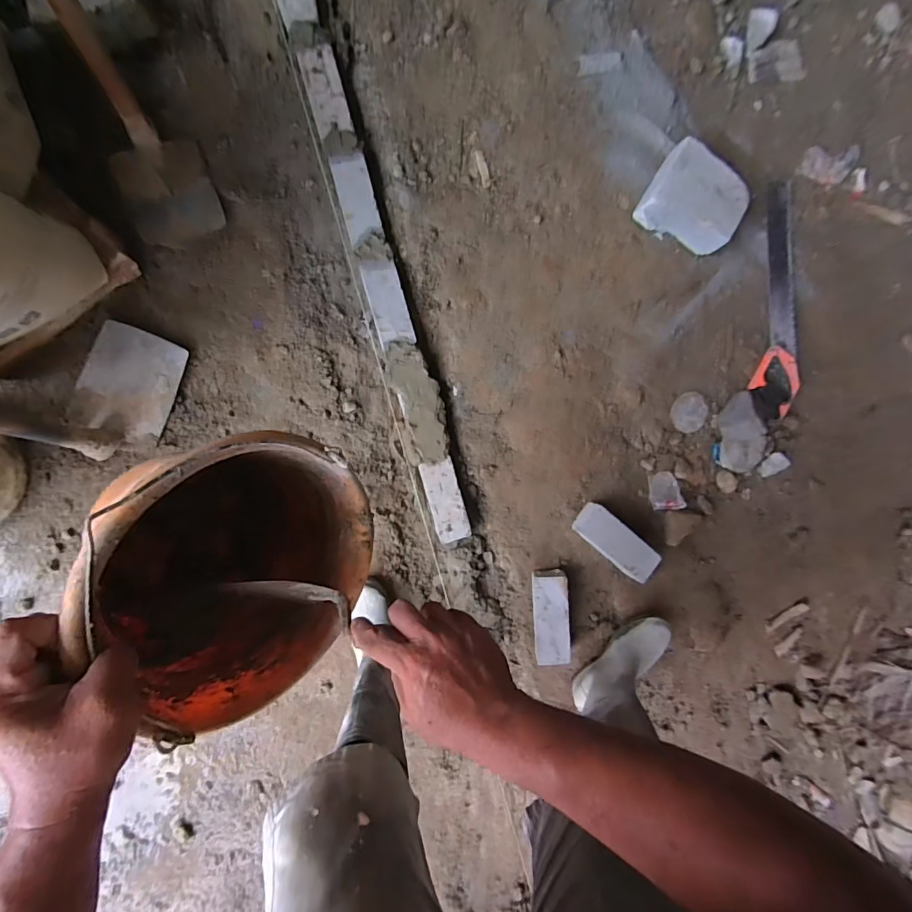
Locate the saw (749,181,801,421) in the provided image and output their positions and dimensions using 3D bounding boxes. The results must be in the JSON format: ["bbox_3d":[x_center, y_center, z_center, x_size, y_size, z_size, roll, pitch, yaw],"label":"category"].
[{"bbox_3d":[0.799,-0.379,1.081,0.112,0.042,0.559,6,90,-11],"label":"saw"}]

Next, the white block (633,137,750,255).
[{"bbox_3d":[0.525,-0.559,0.977,0.201,0.073,0.172,28,86,-10],"label":"white block"}]

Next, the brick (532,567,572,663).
[{"bbox_3d":[0.214,0.365,1.018,0.077,0.069,0.207,-1,91,-11],"label":"brick"}]

